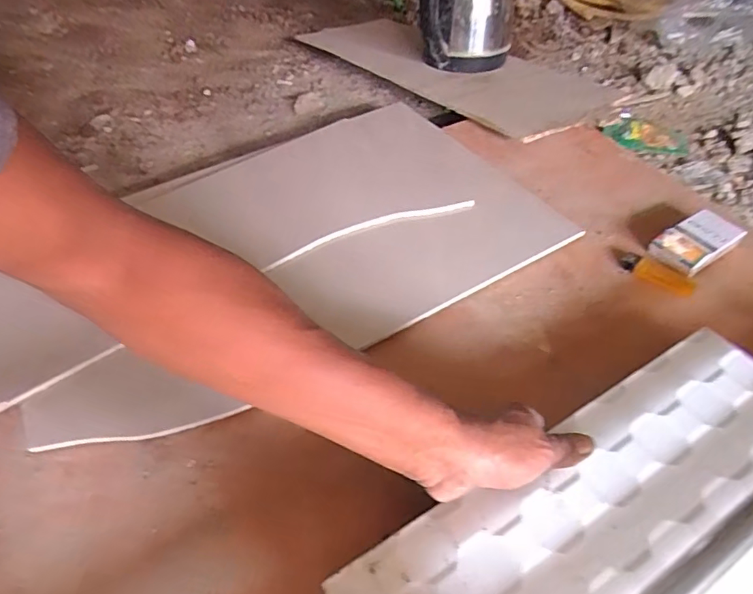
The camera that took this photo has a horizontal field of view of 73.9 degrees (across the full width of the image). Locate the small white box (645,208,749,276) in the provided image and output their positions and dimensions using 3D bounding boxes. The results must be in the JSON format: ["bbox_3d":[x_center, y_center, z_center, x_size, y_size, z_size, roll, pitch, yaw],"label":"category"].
[{"bbox_3d":[0.350,-0.061,0.551,0.093,0.028,0.053,-29,53,-20],"label":"small white box"}]

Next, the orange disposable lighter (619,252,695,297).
[{"bbox_3d":[0.300,-0.024,0.539,0.076,0.010,0.025,34,59,29],"label":"orange disposable lighter"}]

